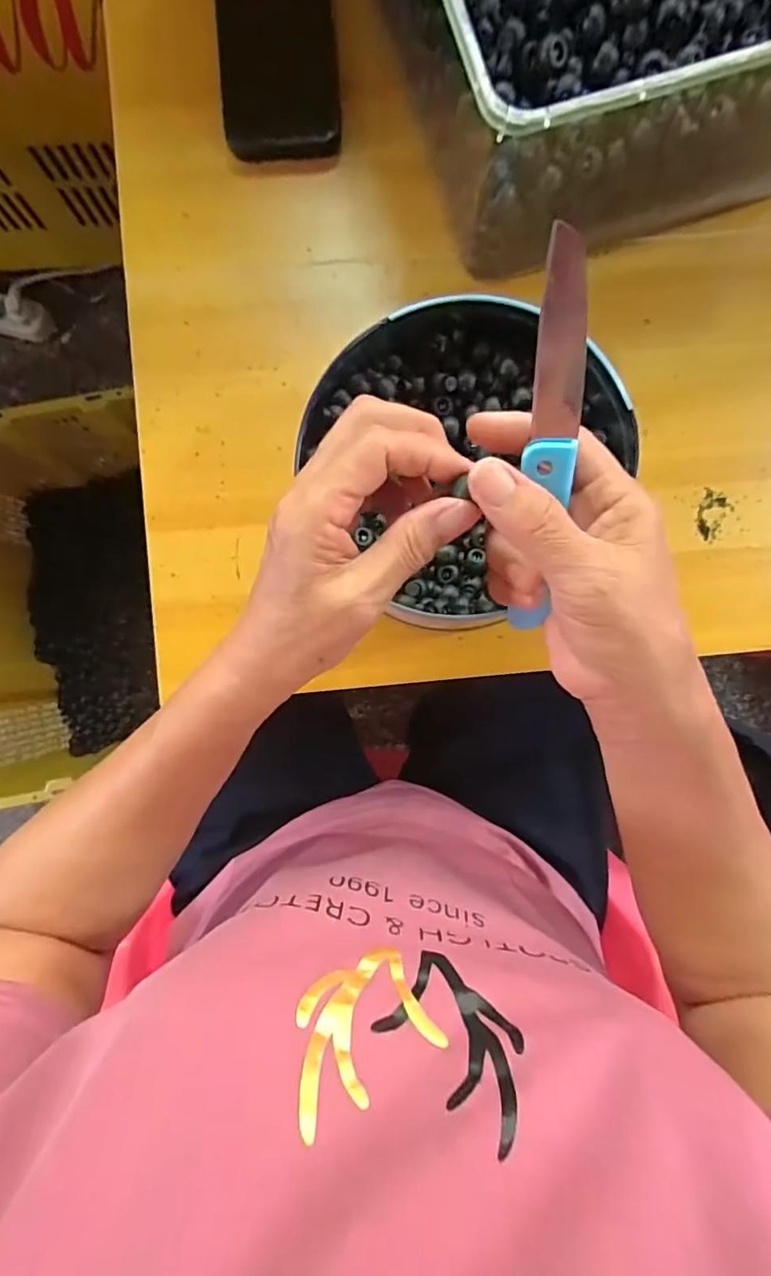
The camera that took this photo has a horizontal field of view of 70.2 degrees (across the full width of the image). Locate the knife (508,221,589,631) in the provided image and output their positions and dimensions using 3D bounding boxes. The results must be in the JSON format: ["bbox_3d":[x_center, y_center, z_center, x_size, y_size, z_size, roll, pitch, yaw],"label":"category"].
[{"bbox_3d":[0.068,-0.073,0.228,0.020,0.008,0.156,-3,123,0],"label":"knife"}]

